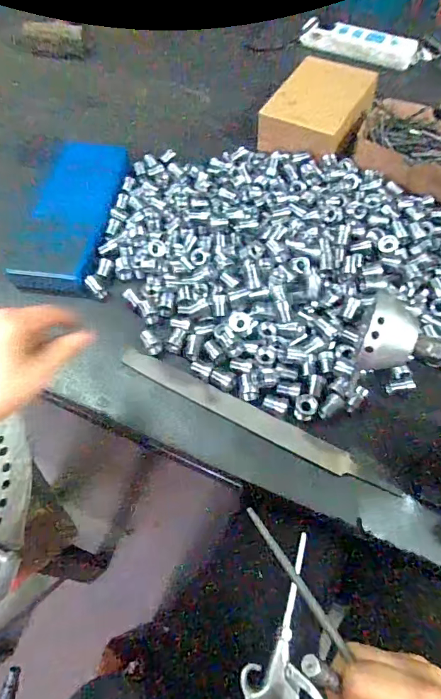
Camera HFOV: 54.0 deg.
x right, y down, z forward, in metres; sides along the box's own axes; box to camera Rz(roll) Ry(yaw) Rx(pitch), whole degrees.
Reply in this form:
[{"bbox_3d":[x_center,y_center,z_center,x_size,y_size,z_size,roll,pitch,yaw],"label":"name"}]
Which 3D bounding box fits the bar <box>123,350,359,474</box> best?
[{"bbox_3d":[0.012,0.056,0.435,0.254,0.012,0.023,26,63,15],"label":"bar"}]

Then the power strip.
[{"bbox_3d":[0.262,-0.555,0.786,0.236,0.035,0.047,23,62,13],"label":"power strip"}]

